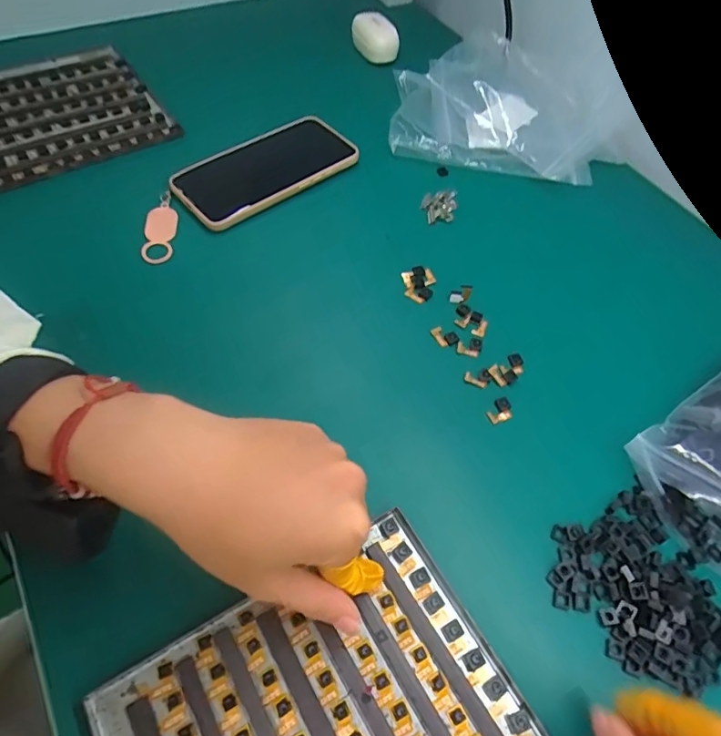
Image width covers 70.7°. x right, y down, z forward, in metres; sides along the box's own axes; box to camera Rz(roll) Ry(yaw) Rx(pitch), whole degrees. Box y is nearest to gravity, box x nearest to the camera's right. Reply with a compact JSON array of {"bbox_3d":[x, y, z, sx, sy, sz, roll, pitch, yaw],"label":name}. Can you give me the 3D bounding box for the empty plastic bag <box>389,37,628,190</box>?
[{"bbox_3d":[0.151,-0.270,0.522,0.225,0.041,0.197,12,58,5],"label":"empty plastic bag"}]

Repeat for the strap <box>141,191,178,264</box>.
[{"bbox_3d":[-0.162,-0.115,0.413,0.022,0.010,0.070,-1,58,-3],"label":"strap"}]

